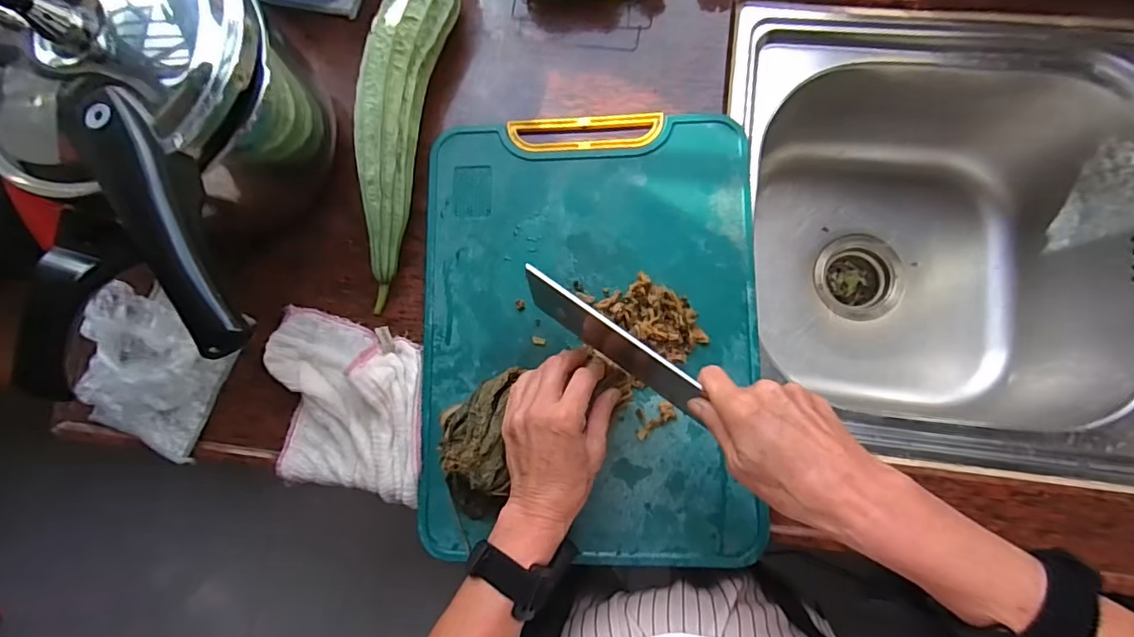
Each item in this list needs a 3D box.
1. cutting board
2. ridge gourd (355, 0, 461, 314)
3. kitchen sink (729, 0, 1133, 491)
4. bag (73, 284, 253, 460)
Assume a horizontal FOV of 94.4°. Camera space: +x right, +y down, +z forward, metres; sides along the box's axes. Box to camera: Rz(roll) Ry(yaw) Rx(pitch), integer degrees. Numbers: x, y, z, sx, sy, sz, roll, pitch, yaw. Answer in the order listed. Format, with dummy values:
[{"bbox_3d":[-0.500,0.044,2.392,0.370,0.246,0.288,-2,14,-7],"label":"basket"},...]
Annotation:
[{"bbox_3d":[0.017,0.008,0.466,0.293,0.018,0.392,0,83,5],"label":"cutting board"},{"bbox_3d":[-0.164,-0.174,0.483,0.062,0.055,0.304,12,84,6],"label":"ridge gourd"},{"bbox_3d":[0.538,-0.051,0.565,0.748,0.238,0.421,6,86,6],"label":"kitchen sink"},{"bbox_3d":[-0.394,0.045,0.481,0.128,0.038,0.140,19,85,7],"label":"bag"}]

